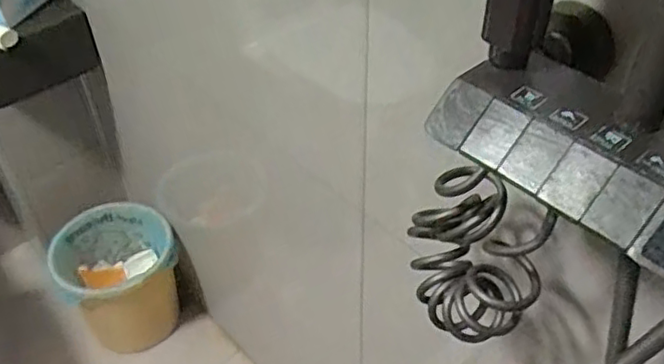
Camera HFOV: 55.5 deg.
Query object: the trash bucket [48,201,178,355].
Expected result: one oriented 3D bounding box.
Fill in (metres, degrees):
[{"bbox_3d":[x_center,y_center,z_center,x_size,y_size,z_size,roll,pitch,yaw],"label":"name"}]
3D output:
[{"bbox_3d":[-0.475,0.250,1.456,0.252,0.335,0.252,-1,44,1],"label":"trash bucket"}]

